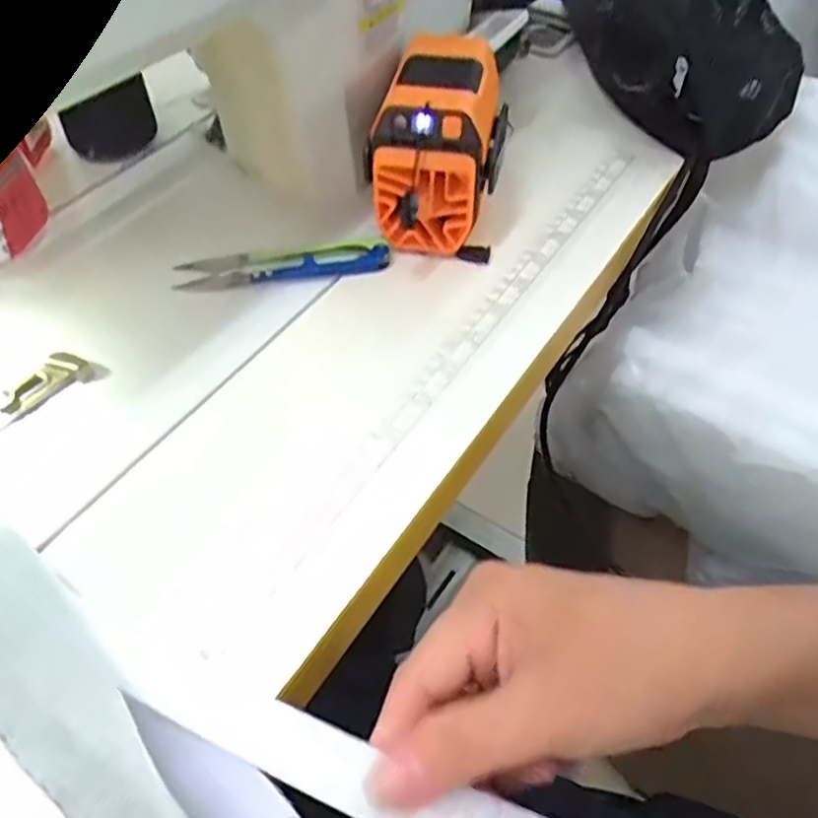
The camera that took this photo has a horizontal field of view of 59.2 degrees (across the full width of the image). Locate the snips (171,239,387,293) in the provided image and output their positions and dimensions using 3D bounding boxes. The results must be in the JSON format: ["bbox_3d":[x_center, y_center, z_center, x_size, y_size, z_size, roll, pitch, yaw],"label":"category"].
[{"bbox_3d":[-0.070,-0.081,0.406,0.118,0.009,0.024,-6,51,-6],"label":"snips"}]

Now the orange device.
[{"bbox_3d":[0.017,-0.146,0.401,0.069,0.092,0.099,9,51,5],"label":"orange device"}]

